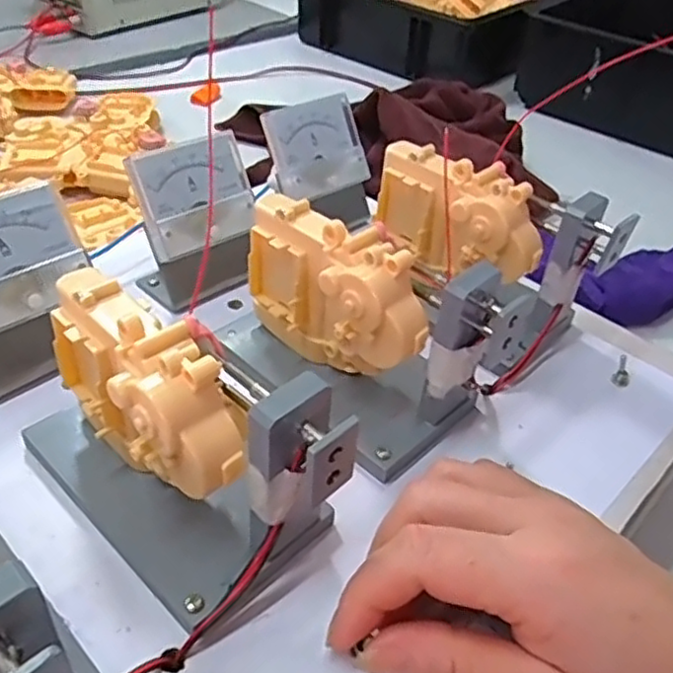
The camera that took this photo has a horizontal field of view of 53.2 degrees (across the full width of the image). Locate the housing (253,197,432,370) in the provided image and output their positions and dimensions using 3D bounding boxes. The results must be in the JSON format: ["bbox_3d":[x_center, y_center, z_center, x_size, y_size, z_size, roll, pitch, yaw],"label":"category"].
[{"bbox_3d":[-0.001,-0.016,0.309,0.033,0.076,0.095,-28,50,-33],"label":"housing"}]

